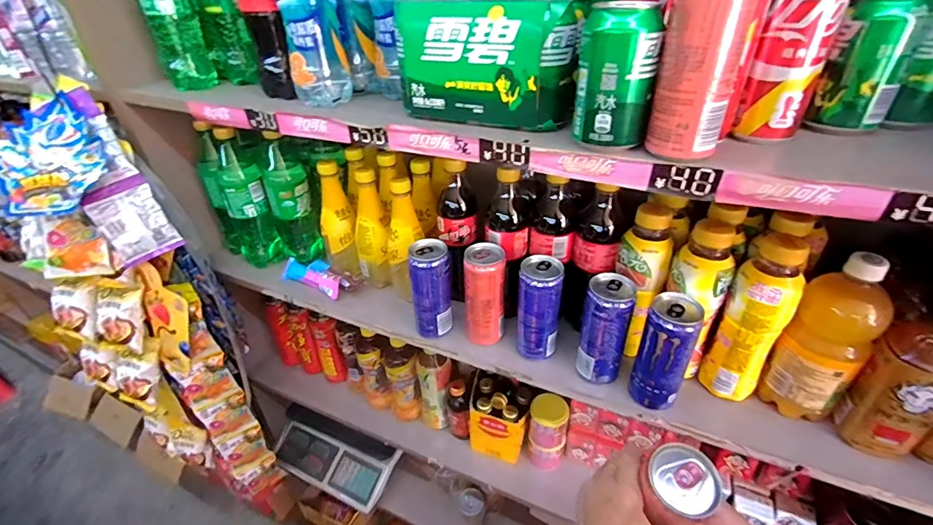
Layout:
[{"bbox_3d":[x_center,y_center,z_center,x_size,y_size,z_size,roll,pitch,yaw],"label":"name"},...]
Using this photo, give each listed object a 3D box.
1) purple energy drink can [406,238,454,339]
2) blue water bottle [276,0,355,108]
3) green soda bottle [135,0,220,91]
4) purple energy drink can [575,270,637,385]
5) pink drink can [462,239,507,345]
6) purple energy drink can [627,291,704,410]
[{"bbox_3d":[-0.049,0.040,0.625,0.058,0.140,0.051,-5,35,-5],"label":"purple energy drink can"},{"bbox_3d":[-0.188,-0.305,0.507,0.075,0.214,0.059,-10,35,-12],"label":"blue water bottle"},{"bbox_3d":[-0.419,-0.368,0.596,0.066,0.228,0.067,-18,38,-22],"label":"green soda bottle"},{"bbox_3d":[0.174,0.085,0.544,0.056,0.136,0.051,11,36,18],"label":"purple energy drink can"},{"bbox_3d":[0.028,0.043,0.615,0.058,0.141,0.059,2,35,6],"label":"pink drink can"},{"bbox_3d":[0.234,0.107,0.508,0.056,0.137,0.050,19,39,27],"label":"purple energy drink can"}]

